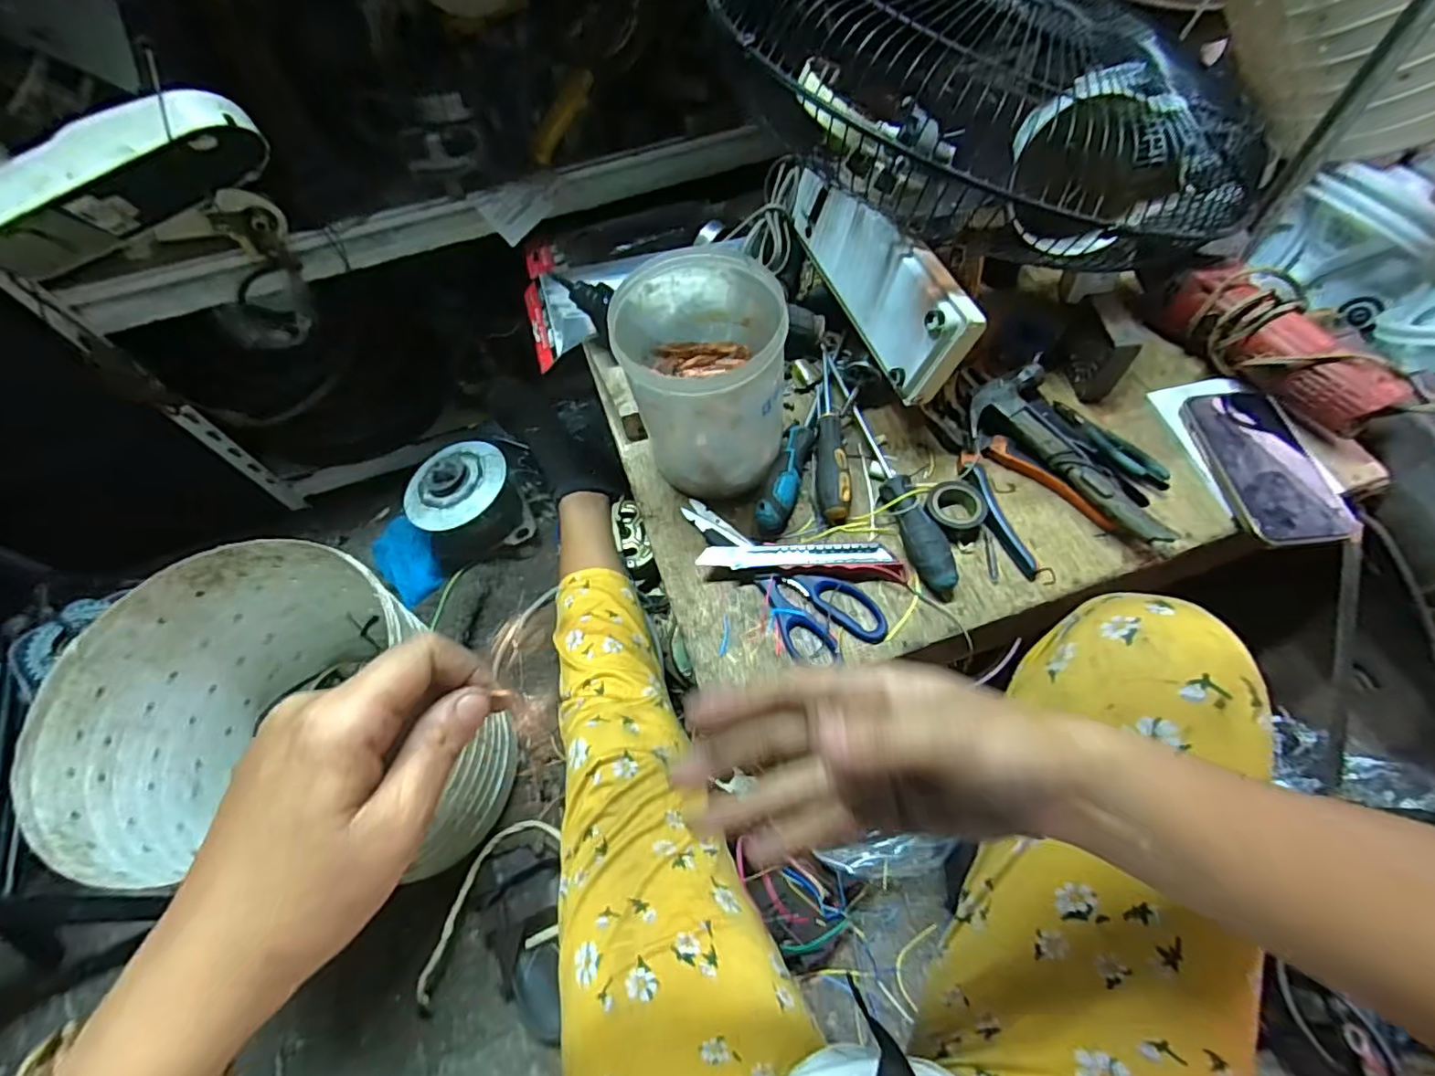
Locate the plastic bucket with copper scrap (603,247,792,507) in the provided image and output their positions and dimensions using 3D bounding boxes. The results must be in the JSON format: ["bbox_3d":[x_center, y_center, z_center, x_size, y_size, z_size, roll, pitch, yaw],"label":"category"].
[{"bbox_3d":[-0.011,-0.135,0.533,0.130,0.162,0.142,-16,61,-5],"label":"plastic bucket with copper scrap"}]

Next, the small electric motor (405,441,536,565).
[{"bbox_3d":[-0.367,-0.053,0.892,0.141,0.123,0.135,-2,61,3],"label":"small electric motor"}]

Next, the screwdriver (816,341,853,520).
[{"bbox_3d":[0.111,-0.107,0.600,0.027,0.026,0.197,0,61,4],"label":"screwdriver"}]

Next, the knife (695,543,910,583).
[{"bbox_3d":[0.077,0.018,0.539,0.180,0.022,0.034,3,62,6],"label":"knife"}]

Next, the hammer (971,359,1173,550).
[{"bbox_3d":[0.325,-0.073,0.562,0.098,0.039,0.209,-37,65,-15],"label":"hammer"}]

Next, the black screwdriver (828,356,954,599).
[{"bbox_3d":[0.155,-0.067,0.575,0.030,0.028,0.269,-17,61,-5],"label":"black screwdriver"}]

